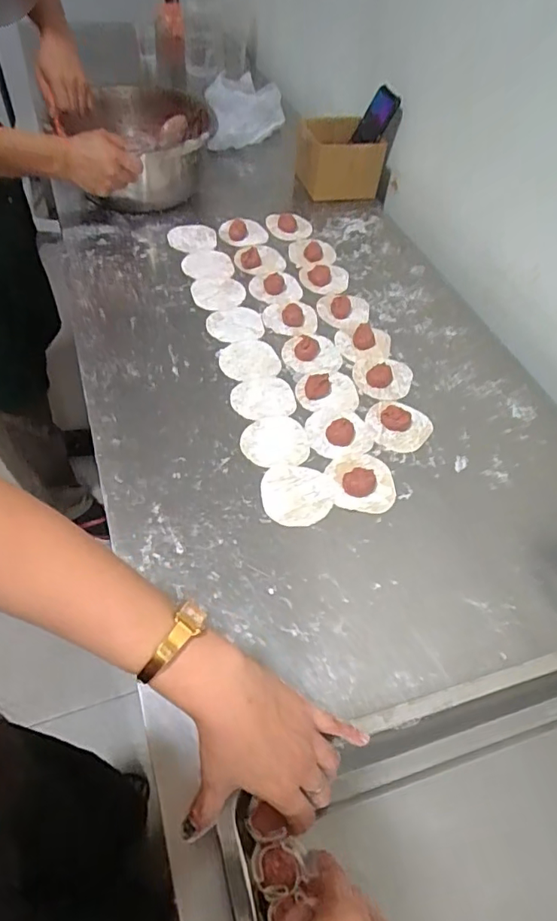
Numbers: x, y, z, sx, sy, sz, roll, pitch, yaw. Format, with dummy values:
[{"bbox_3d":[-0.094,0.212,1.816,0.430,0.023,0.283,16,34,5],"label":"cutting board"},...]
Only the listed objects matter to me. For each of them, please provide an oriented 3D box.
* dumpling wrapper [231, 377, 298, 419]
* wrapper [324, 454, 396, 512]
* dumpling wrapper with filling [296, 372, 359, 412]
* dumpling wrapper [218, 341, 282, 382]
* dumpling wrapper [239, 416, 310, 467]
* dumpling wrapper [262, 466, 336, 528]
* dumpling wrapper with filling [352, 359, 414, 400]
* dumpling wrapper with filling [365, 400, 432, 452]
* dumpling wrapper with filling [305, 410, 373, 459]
[{"bbox_3d":[-0.020,-0.082,0.689,0.083,0.004,0.069,-12,56,-12],"label":"dumpling wrapper"},{"bbox_3d":[0.098,0.021,0.610,0.077,0.018,0.081,0,54,-4],"label":"wrapper"},{"bbox_3d":[0.067,-0.100,0.700,0.081,0.018,0.078,3,54,-2],"label":"dumpling wrapper with filling"},{"bbox_3d":[-0.040,-0.140,0.734,0.081,0.004,0.080,1,53,-1],"label":"dumpling wrapper"},{"bbox_3d":[-0.003,-0.023,0.643,0.082,0.005,0.076,2,54,-2],"label":"dumpling wrapper"},{"bbox_3d":[0.021,0.039,0.599,0.078,0.004,0.076,-4,57,-8],"label":"dumpling wrapper"},{"bbox_3d":[0.145,-0.119,0.728,0.080,0.012,0.079,15,55,7],"label":"dumpling wrapper with filling"},{"bbox_3d":[0.154,-0.048,0.667,0.082,0.020,0.077,2,54,-2],"label":"dumpling wrapper with filling"},{"bbox_3d":[0.078,-0.039,0.652,0.080,0.019,0.071,-8,55,-10],"label":"dumpling wrapper with filling"}]

